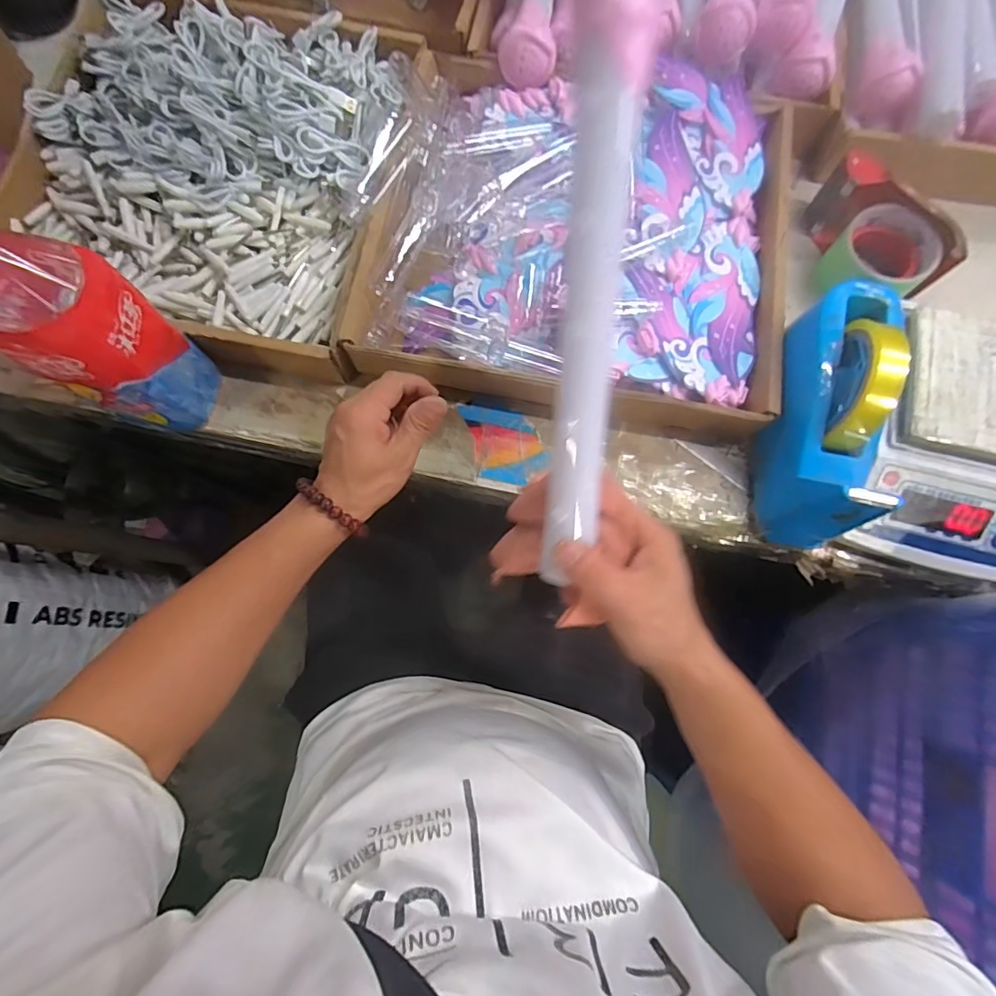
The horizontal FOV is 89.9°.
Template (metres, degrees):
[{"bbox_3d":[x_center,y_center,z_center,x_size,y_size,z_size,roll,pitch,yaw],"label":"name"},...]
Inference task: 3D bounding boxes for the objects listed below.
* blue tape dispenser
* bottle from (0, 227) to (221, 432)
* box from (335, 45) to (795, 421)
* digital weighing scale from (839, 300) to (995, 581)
[{"bbox_3d":[0.272,-0.064,0.397,0.071,0.108,0.215,12,91,1],"label":"blue tape dispenser"},{"bbox_3d":[-0.299,-0.116,0.356,0.093,0.203,0.072,-2,78,-2],"label":"bottle"},{"bbox_3d":[0.076,-0.259,0.476,0.376,0.059,0.355,10,78,1],"label":"box"},{"bbox_3d":[0.405,-0.042,0.424,0.183,0.074,0.206,13,78,2],"label":"digital weighing scale"}]

